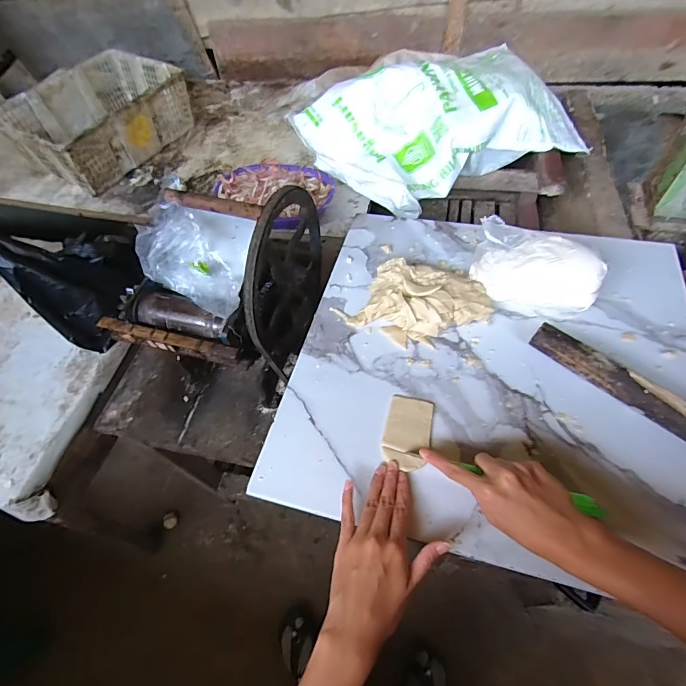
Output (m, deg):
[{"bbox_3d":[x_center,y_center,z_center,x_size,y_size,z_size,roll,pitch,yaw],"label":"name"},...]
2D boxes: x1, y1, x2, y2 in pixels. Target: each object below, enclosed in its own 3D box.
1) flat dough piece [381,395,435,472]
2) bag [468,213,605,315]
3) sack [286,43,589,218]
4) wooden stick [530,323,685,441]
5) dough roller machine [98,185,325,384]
[{"bbox_3d":[0.076,0.103,0.460,0.053,0.006,0.086,10,58,10],"label":"flat dough piece"},{"bbox_3d":[0.254,-0.095,0.525,0.156,0.083,0.071,16,59,13],"label":"bag"},{"bbox_3d":[0.254,-0.569,1.027,0.681,0.212,0.396,-21,58,-10],"label":"sack"},{"bbox_3d":[0.353,0.073,0.435,0.040,0.035,0.296,-40,63,-21],"label":"wooden stick"},{"bbox_3d":[-0.194,-0.107,0.640,0.252,0.254,0.281,11,58,10],"label":"dough roller machine"}]

